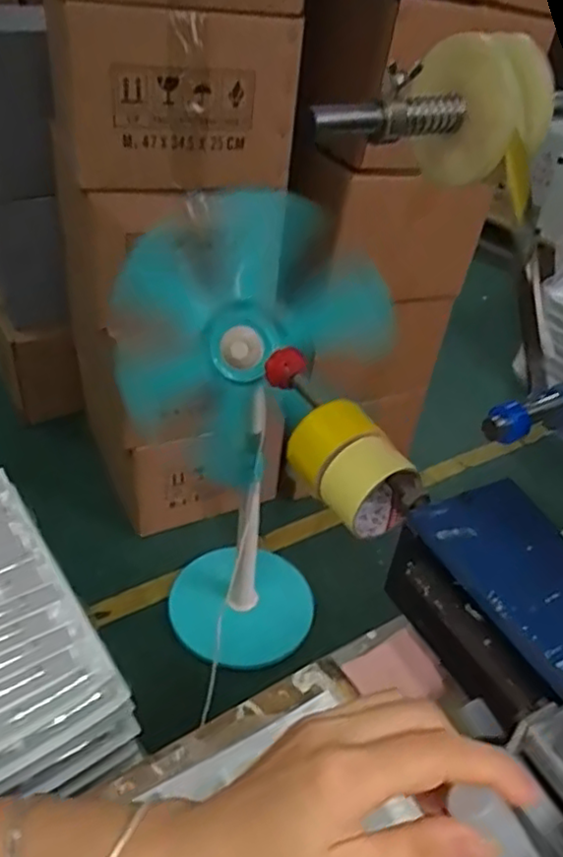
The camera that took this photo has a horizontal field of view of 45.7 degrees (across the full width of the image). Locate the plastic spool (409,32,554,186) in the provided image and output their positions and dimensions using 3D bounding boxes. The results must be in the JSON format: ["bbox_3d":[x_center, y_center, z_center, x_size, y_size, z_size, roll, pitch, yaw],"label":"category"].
[{"bbox_3d":[0.116,-0.182,0.383,0.064,0.073,0.058,34,45,31],"label":"plastic spool"}]

